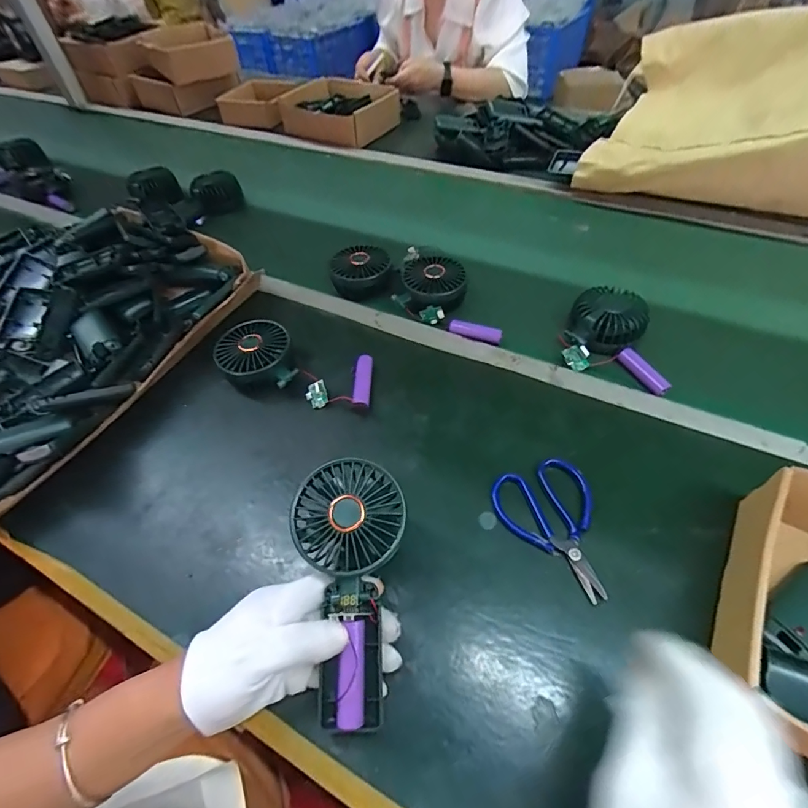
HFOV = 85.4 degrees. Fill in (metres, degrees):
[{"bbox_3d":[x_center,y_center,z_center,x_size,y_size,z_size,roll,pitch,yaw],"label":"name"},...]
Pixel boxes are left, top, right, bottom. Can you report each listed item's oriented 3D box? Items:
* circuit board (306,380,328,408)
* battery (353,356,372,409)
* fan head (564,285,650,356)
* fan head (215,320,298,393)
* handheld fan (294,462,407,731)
[{"bbox_3d":[-0.100,-0.010,0.499,0.024,0.005,0.029,-16,88,4],"label":"circuit board"},{"bbox_3d":[-0.047,-0.027,0.498,0.017,0.018,0.062,1,68,7],"label":"battery"},{"bbox_3d":[0.246,-0.101,0.529,0.082,0.034,0.089,-3,53,4],"label":"fan head"},{"bbox_3d":[-0.171,-0.052,0.517,0.083,0.046,0.095,-24,55,-12],"label":"fan head"},{"bbox_3d":[-0.040,0.134,0.327,0.087,0.035,0.181,-6,70,1],"label":"handheld fan"}]

